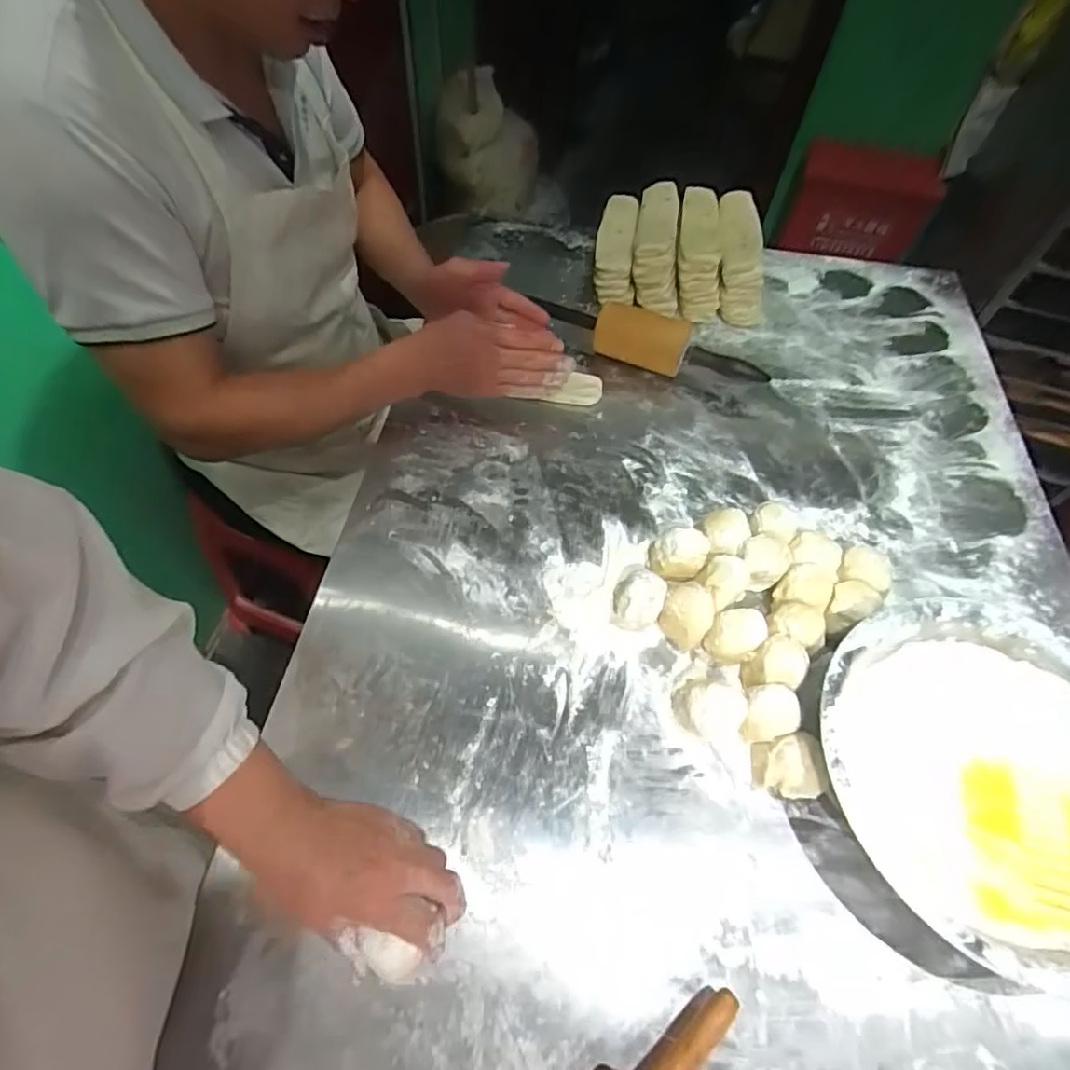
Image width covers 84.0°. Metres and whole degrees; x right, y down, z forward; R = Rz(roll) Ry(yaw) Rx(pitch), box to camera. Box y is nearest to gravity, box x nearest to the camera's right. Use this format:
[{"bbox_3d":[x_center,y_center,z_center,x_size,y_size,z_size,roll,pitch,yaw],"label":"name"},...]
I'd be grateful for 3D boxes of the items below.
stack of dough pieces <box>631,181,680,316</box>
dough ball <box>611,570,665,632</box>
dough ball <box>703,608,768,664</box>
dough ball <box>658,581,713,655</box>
[{"bbox_3d":[0.179,-0.423,0.865,0.071,0.097,0.174,8,57,2],"label":"stack of dough pieces"},{"bbox_3d":[0.101,0.065,0.581,0.046,0.050,0.048,2,57,-2],"label":"dough ball"},{"bbox_3d":[0.187,0.100,0.566,0.059,0.047,0.043,-36,66,-23],"label":"dough ball"},{"bbox_3d":[0.145,0.078,0.574,0.045,0.053,0.049,2,57,-2],"label":"dough ball"}]

